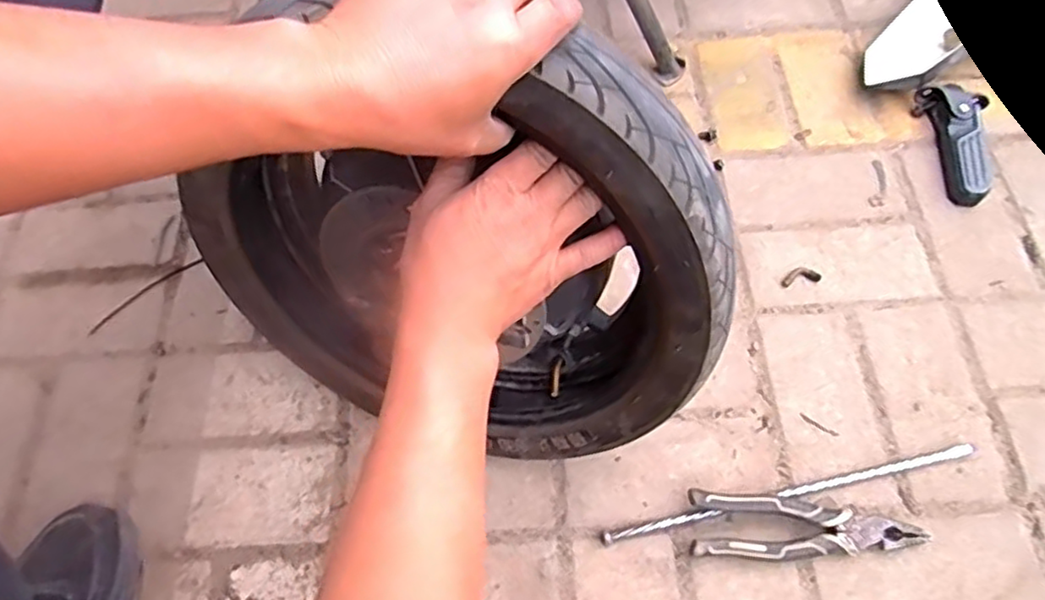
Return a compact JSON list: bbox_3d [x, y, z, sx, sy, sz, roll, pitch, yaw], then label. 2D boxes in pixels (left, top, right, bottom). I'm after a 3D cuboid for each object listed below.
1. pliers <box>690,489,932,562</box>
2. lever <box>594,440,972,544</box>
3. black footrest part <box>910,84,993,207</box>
[{"bbox_3d":[0.240,0.195,0.578,0.192,0.028,0.051,2,63,3],"label":"pliers"},{"bbox_3d":[0.236,0.170,0.599,0.341,0.011,0.014,-13,63,-4],"label":"lever"},{"bbox_3d":[0.487,-0.174,0.765,0.072,0.029,0.151,8,64,6],"label":"black footrest part"}]

